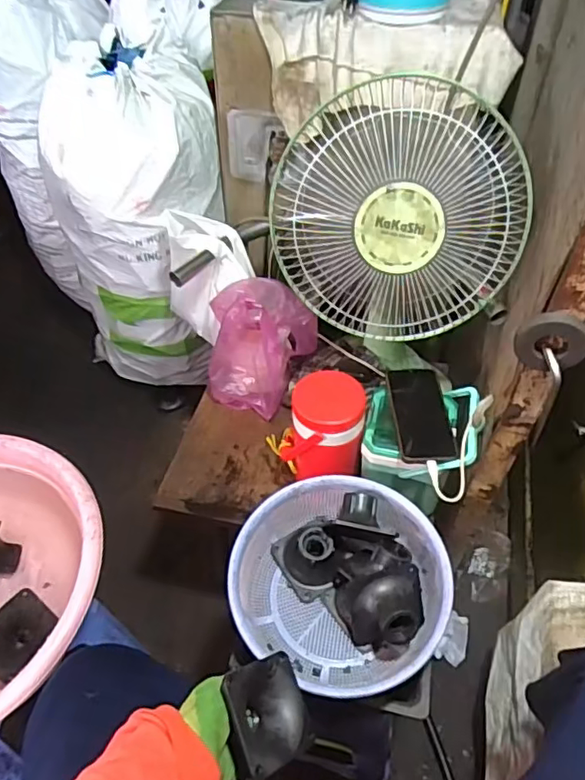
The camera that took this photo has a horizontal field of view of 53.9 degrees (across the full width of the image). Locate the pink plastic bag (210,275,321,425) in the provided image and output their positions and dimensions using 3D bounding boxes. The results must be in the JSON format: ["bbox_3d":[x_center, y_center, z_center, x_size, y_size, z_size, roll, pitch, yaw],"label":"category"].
[{"bbox_3d":[-0.056,-0.082,1.013,0.167,0.221,0.152,17,51,15],"label":"pink plastic bag"}]

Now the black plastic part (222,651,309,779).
[{"bbox_3d":[-0.039,0.323,0.569,0.101,0.068,0.092,9,53,-51],"label":"black plastic part"}]

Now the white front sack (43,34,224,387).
[{"bbox_3d":[-0.332,-0.342,1.324,0.352,0.735,0.303,-7,49,-6],"label":"white front sack"}]

